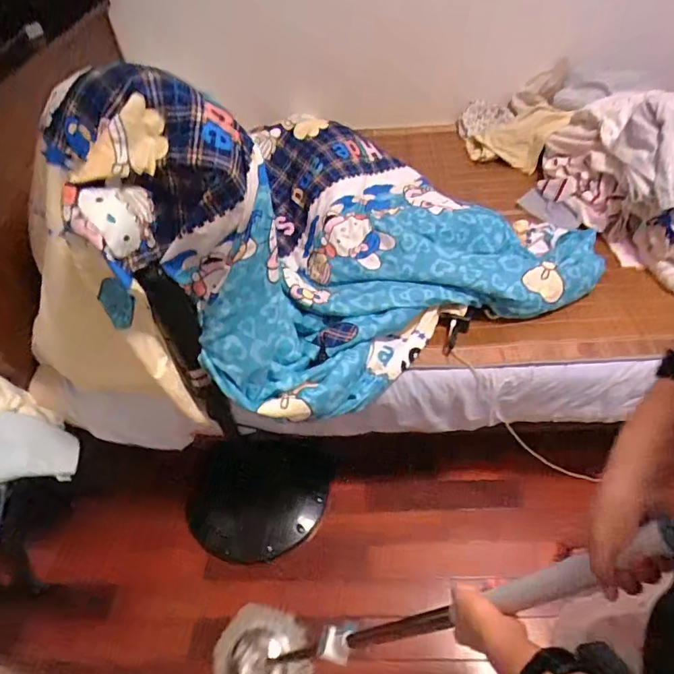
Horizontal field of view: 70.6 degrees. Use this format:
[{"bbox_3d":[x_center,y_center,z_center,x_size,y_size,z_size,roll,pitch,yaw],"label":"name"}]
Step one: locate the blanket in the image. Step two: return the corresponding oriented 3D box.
[{"bbox_3d":[0.017,-0.381,1.101,1.047,0.579,0.743,-23,51,-14],"label":"blanket"}]

